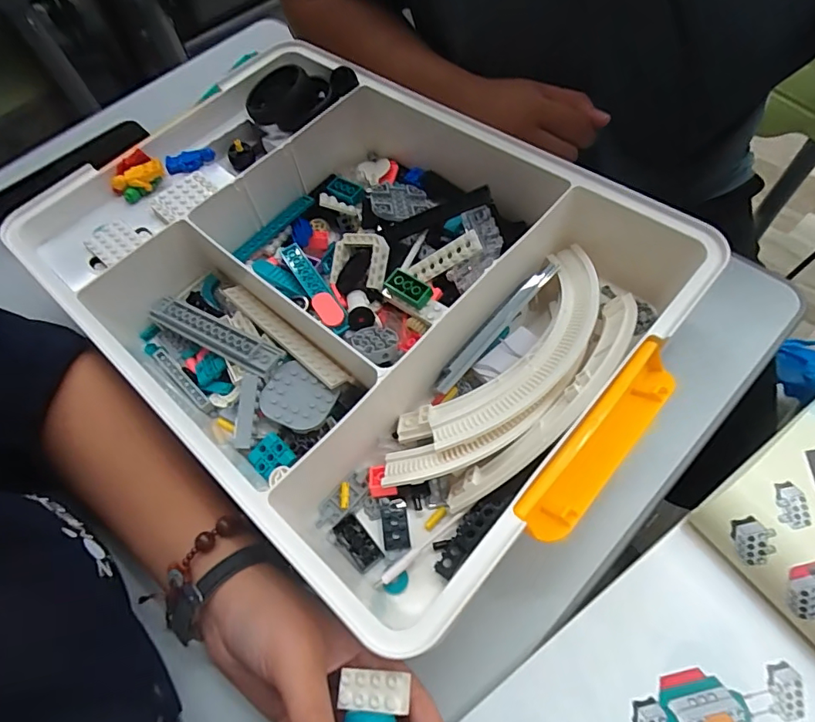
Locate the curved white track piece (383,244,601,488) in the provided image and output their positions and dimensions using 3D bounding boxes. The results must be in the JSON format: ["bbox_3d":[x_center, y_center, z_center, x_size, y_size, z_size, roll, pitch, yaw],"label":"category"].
[{"bbox_3d":[0.070,0.006,0.319,0.207,0.025,0.074,-47,36,-17],"label":"curved white track piece"}]

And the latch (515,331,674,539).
[{"bbox_3d":[0.103,0.040,0.261,0.026,0.020,0.123,37,71,23],"label":"latch"}]

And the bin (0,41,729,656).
[{"bbox_3d":[-0.047,-0.071,0.358,0.430,0.077,0.298,36,70,23],"label":"bin"}]

